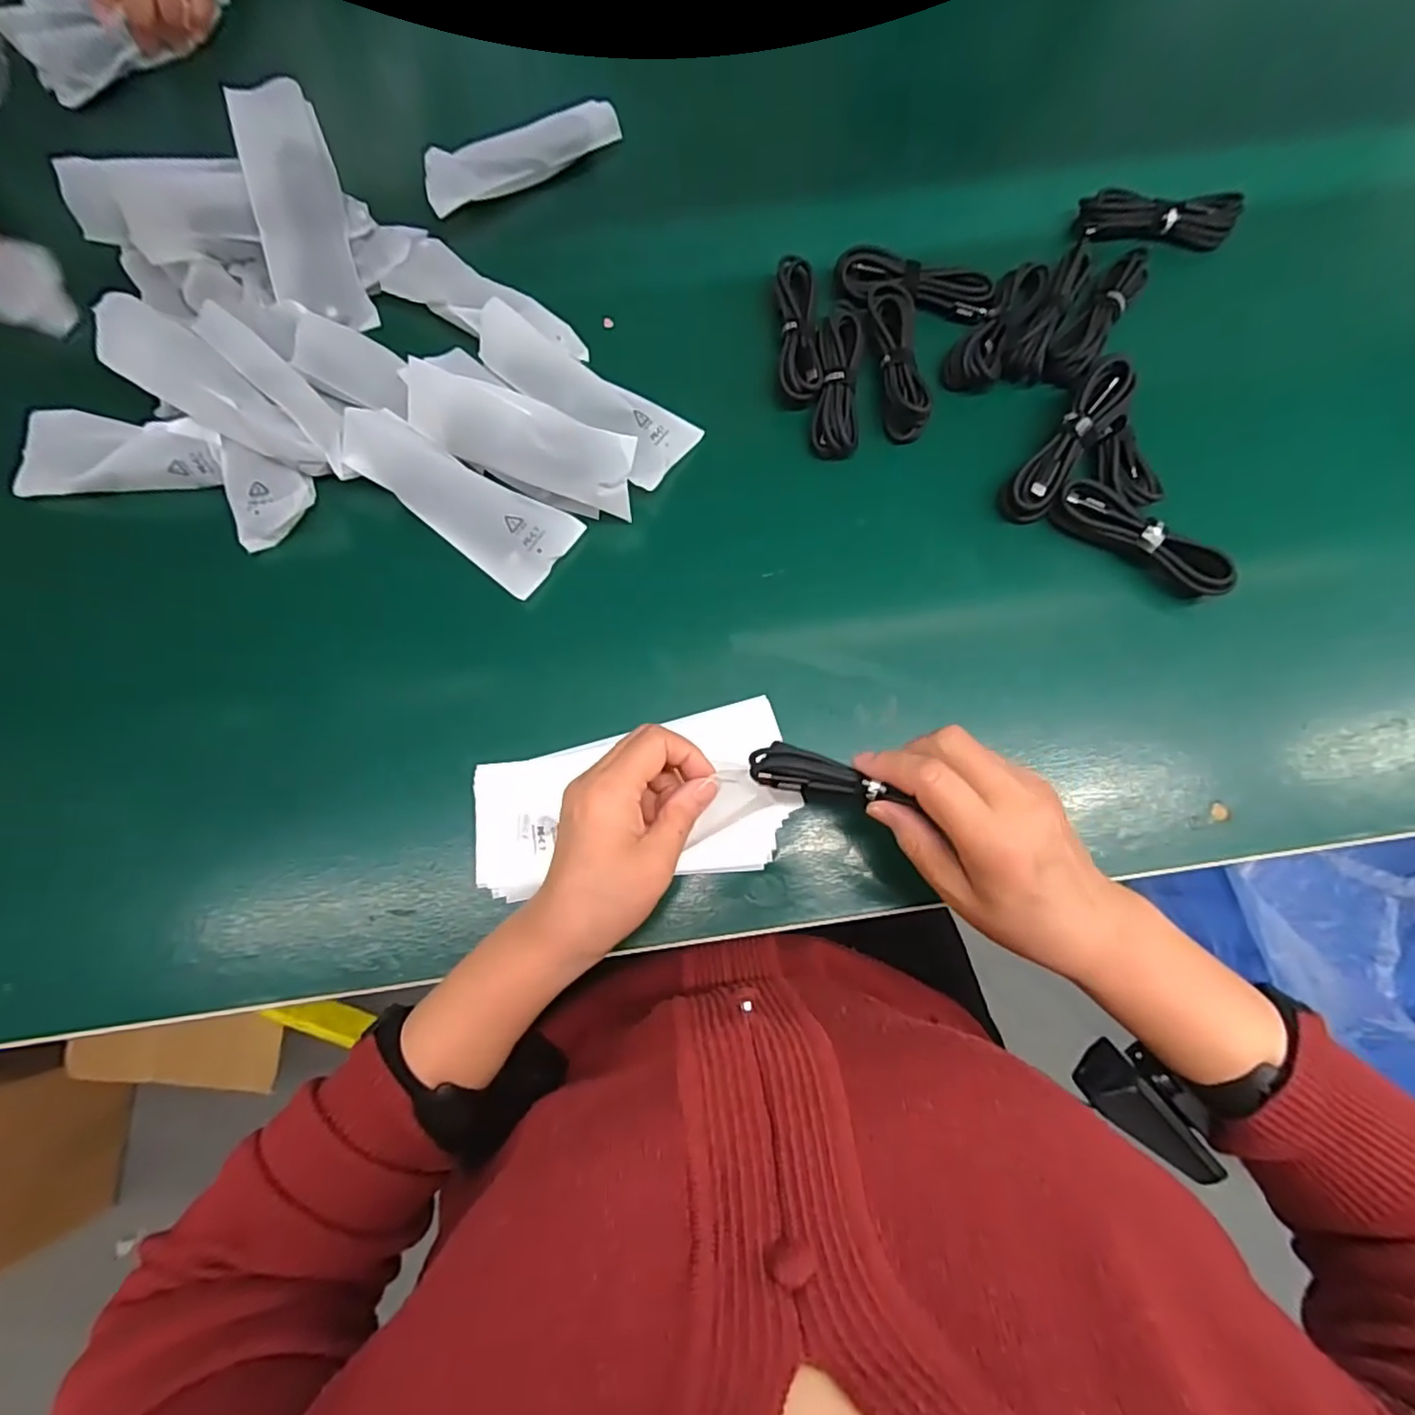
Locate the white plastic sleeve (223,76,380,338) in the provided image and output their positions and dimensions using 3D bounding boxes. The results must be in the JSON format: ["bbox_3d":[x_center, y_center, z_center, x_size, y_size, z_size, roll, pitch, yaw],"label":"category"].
[{"bbox_3d":[-0.278,-0.340,0.435,0.057,0.012,0.142,-16,106,-19],"label":"white plastic sleeve"}]

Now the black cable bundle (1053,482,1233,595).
[{"bbox_3d":[0.275,-0.108,0.401,0.110,0.024,0.032,30,79,5],"label":"black cable bundle"}]

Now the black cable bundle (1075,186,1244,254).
[{"bbox_3d":[0.324,-0.355,0.461,0.104,0.029,0.023,9,78,1],"label":"black cable bundle"}]

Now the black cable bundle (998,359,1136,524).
[{"bbox_3d":[0.230,-0.168,0.404,0.029,0.021,0.108,36,95,7],"label":"black cable bundle"}]

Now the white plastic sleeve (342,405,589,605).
[{"bbox_3d":[-0.161,-0.137,0.407,0.149,0.029,0.060,35,80,6],"label":"white plastic sleeve"}]

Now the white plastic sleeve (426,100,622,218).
[{"bbox_3d":[-0.142,-0.417,0.479,0.151,0.024,0.036,-31,80,-7],"label":"white plastic sleeve"}]

